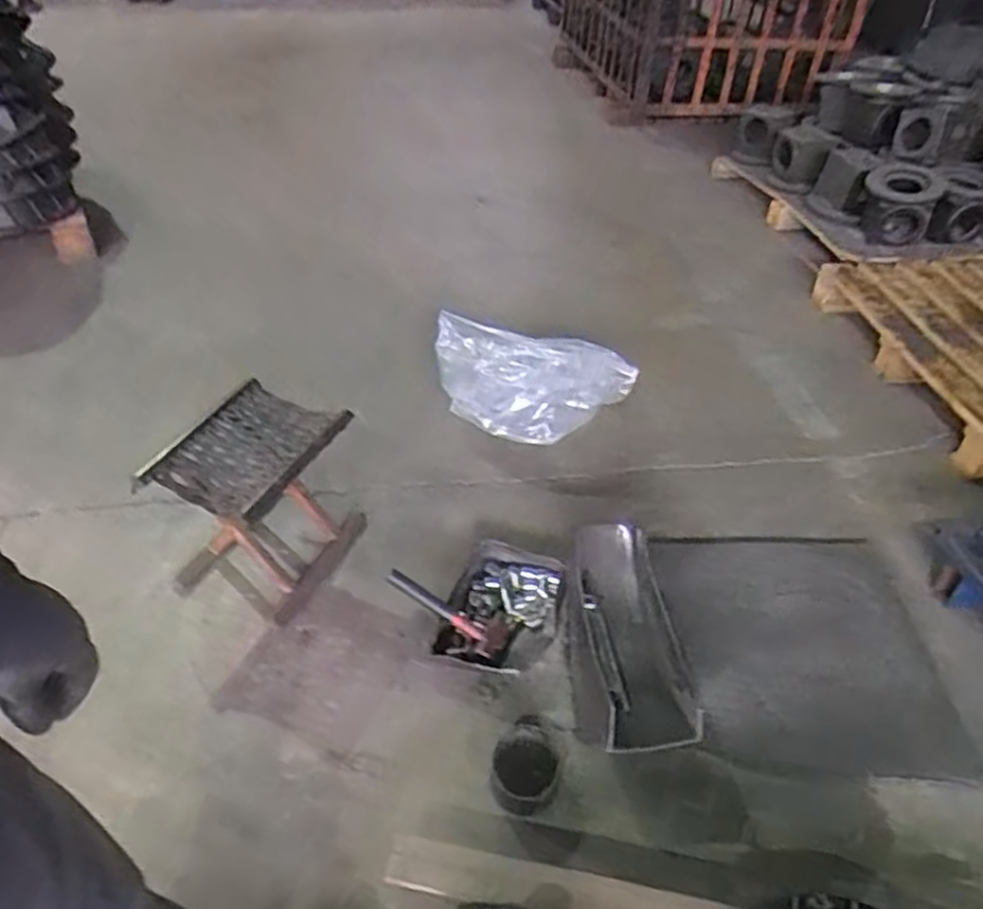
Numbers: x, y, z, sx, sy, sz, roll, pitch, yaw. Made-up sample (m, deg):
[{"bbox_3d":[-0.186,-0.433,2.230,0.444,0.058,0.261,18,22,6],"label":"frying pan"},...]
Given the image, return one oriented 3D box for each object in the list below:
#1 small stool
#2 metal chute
[{"bbox_3d":[-0.462,0.097,1.531,0.284,0.327,0.318,17,42,18],"label":"small stool"},{"bbox_3d":[0.243,0.337,1.412,0.189,0.109,0.490,0,40,-1],"label":"metal chute"}]

